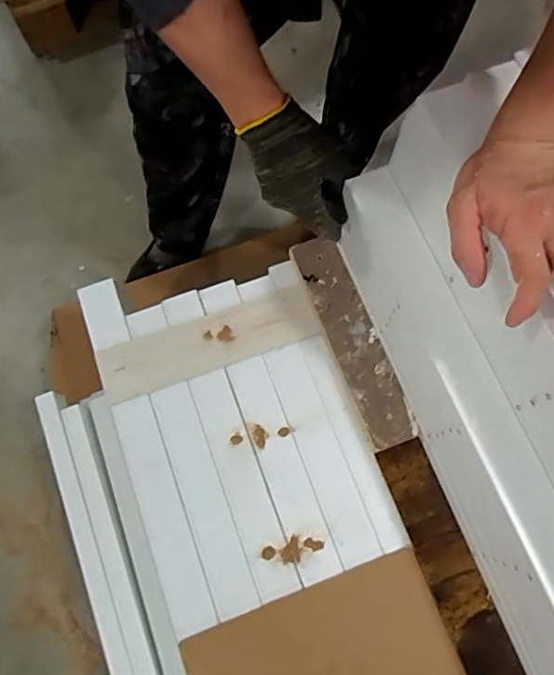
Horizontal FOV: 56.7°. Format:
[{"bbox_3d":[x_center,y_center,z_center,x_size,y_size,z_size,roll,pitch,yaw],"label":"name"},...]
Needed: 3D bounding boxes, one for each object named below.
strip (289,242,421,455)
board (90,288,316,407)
[{"bbox_3d":[0.089,-0.002,0.609,0.058,0.015,0.263,-20,73,-6],"label":"strip"},{"bbox_3d":[-0.083,0.005,0.616,0.258,0.010,0.072,-18,73,-6],"label":"board"}]

